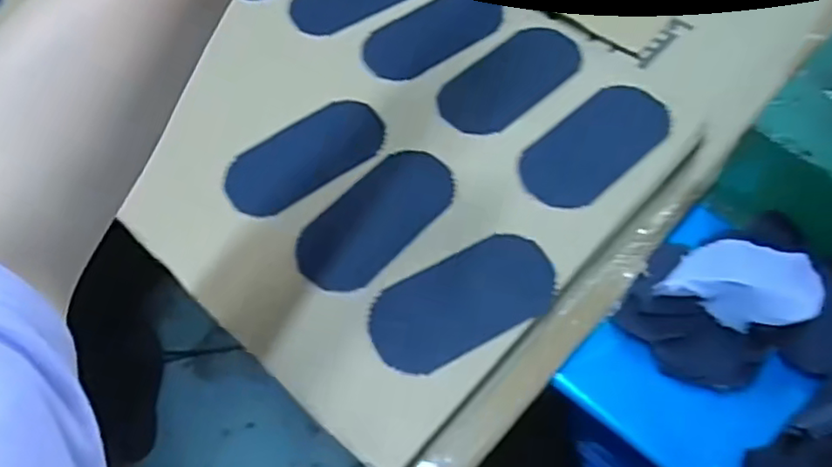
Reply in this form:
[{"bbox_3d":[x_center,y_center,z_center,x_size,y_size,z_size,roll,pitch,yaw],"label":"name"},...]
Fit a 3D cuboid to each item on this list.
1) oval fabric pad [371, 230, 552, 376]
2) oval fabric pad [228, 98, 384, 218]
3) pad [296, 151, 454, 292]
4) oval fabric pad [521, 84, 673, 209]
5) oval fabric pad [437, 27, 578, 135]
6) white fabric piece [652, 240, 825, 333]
[{"bbox_3d":[0.033,0.047,0.442,0.128,0.005,0.066,-25,61,-12],"label":"oval fabric pad"},{"bbox_3d":[-0.086,-0.061,0.505,0.128,0.007,0.062,-34,63,-17],"label":"oval fabric pad"},{"bbox_3d":[-0.030,-0.013,0.475,0.065,0.004,0.130,37,67,22],"label":"pad"},{"bbox_3d":[0.137,-0.069,0.494,0.123,0.008,0.066,-36,64,-18],"label":"oval fabric pad"},{"bbox_3d":[0.077,-0.128,0.535,0.125,0.008,0.066,-37,64,-18],"label":"oval fabric pad"},{"bbox_3d":[0.221,0.030,0.450,0.095,0.038,0.066,16,61,12],"label":"white fabric piece"}]

